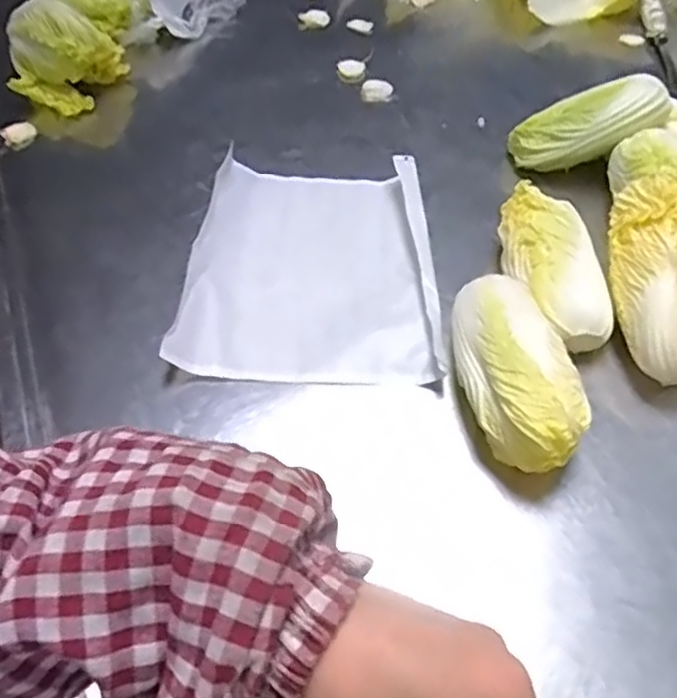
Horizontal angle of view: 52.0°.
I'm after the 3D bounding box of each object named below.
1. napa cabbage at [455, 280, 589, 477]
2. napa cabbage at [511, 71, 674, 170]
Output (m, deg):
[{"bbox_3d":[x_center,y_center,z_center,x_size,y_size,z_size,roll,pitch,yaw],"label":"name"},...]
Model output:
[{"bbox_3d":[0.148,0.019,0.581,0.088,0.089,0.178,-5,54,-4],"label":"napa cabbage"},{"bbox_3d":[0.275,-0.245,0.762,0.164,0.055,0.060,-19,52,16],"label":"napa cabbage"}]

